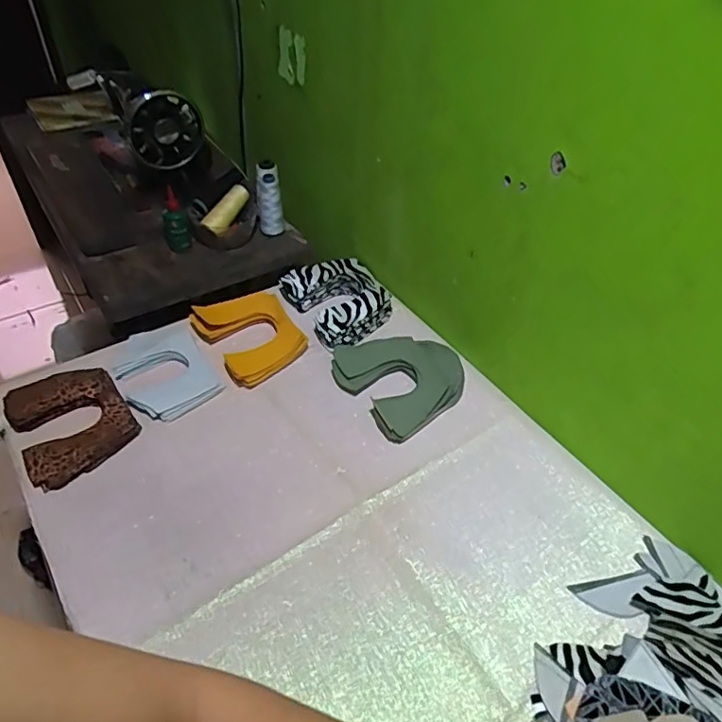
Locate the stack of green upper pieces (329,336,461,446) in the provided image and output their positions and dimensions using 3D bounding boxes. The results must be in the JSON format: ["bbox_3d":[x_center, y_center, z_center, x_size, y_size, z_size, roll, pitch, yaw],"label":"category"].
[{"bbox_3d":[0.060,0.019,0.818,0.164,0.021,0.177,-25,51,-25],"label":"stack of green upper pieces"}]

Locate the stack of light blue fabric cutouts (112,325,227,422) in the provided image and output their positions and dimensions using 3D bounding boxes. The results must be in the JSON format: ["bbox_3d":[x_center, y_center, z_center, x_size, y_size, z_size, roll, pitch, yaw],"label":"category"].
[{"bbox_3d":[-0.278,0.013,0.799,0.116,0.030,0.156,-24,51,-24],"label":"stack of light blue fabric cutouts"}]

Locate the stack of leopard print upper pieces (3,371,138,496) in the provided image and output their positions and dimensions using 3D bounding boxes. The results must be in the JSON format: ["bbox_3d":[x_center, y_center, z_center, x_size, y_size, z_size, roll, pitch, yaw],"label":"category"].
[{"bbox_3d":[-0.377,0.074,0.731,0.130,0.030,0.161,-29,53,-28],"label":"stack of leopard print upper pieces"}]

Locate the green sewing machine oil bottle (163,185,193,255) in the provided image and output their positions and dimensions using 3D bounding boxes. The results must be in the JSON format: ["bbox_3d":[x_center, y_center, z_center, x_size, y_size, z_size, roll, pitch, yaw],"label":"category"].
[{"bbox_3d":[-0.327,-0.248,0.997,0.040,0.113,0.031,-16,48,-18],"label":"green sewing machine oil bottle"}]

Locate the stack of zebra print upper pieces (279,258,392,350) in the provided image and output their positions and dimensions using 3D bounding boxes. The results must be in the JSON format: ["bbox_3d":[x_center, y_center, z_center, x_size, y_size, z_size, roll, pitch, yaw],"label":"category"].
[{"bbox_3d":[-0.033,-0.102,0.902,0.137,0.045,0.156,-25,51,-25],"label":"stack of zebra print upper pieces"}]

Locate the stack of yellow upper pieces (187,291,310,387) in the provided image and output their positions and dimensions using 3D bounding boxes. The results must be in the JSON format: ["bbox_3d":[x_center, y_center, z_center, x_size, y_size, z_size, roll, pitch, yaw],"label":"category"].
[{"bbox_3d":[-0.166,-0.046,0.845,0.130,0.045,0.159,-30,54,-29],"label":"stack of yellow upper pieces"}]

